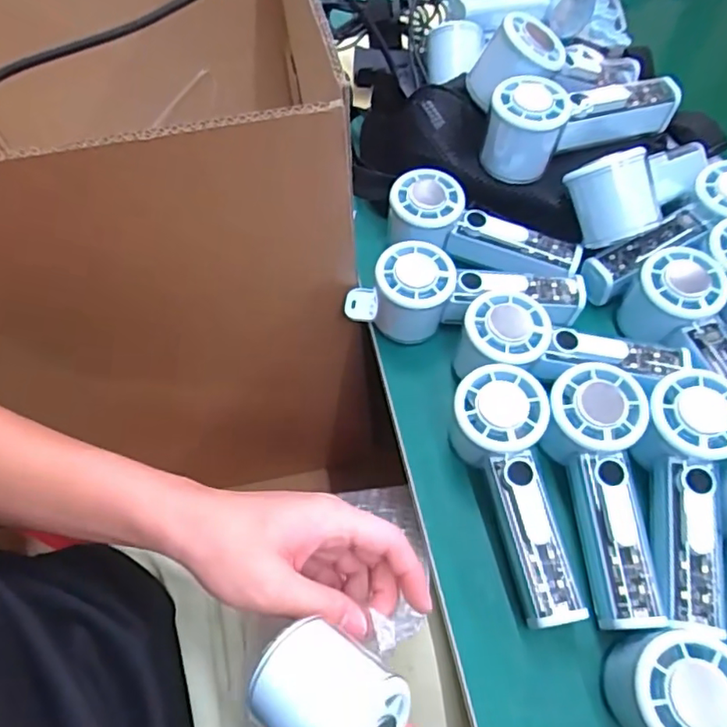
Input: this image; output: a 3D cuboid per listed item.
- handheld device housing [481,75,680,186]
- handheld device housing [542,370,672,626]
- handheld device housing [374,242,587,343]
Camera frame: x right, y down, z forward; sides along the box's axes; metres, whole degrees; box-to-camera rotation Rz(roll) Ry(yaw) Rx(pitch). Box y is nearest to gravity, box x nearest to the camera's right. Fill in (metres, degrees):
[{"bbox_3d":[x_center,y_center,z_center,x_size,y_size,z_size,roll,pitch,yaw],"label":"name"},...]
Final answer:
[{"bbox_3d":[0.168,-0.193,0.462,0.147,0.068,0.055,-22,61,-11],"label":"handheld device housing"},{"bbox_3d":[0.147,0.079,0.360,0.057,0.046,0.154,-2,72,1],"label":"handheld device housing"},{"bbox_3d":[0.086,-0.053,0.436,0.151,0.058,0.048,-3,59,0],"label":"handheld device housing"}]

